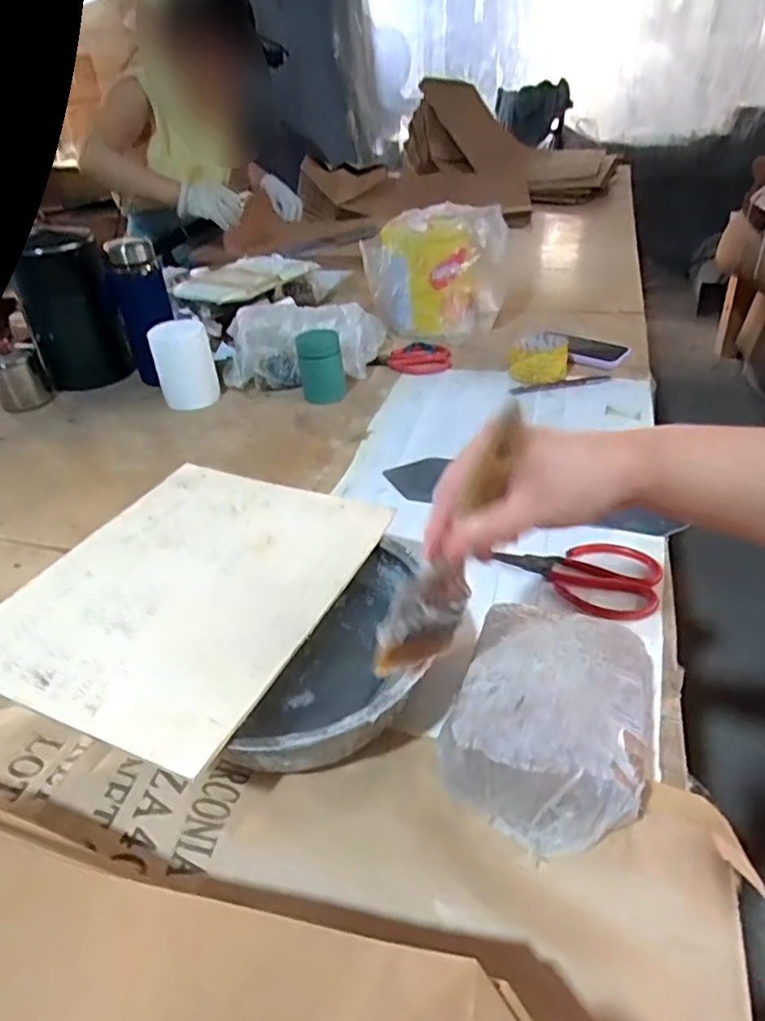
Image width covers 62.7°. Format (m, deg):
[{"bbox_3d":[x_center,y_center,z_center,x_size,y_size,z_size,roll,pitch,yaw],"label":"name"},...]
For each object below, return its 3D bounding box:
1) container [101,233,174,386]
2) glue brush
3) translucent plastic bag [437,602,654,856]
[{"bbox_3d":[-0.361,-0.299,0.959,0.064,0.207,0.069,22,45,32],"label":"container"},{"bbox_3d":[0.040,0.024,0.355,0.043,0.175,0.017,3,29,-33],"label":"glue brush"},{"bbox_3d":[0.117,0.138,0.423,0.125,0.069,0.158,13,40,23],"label":"translucent plastic bag"}]

